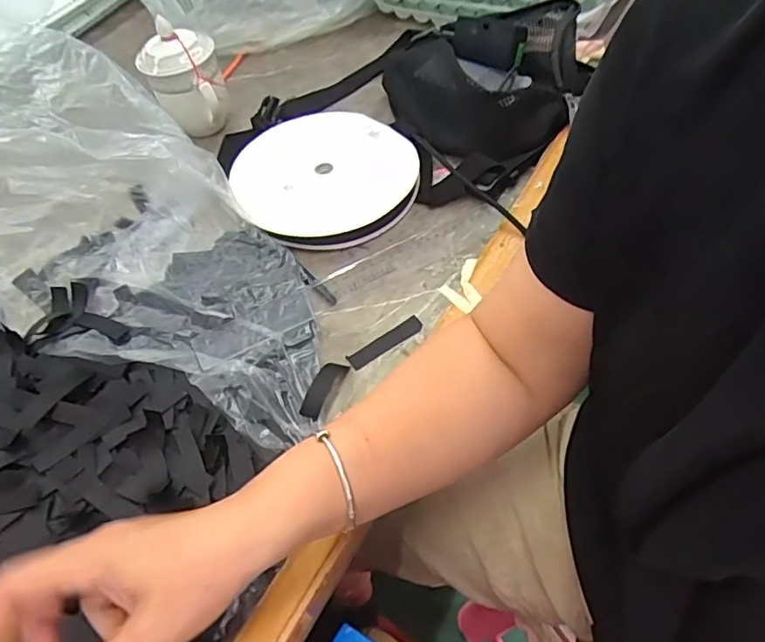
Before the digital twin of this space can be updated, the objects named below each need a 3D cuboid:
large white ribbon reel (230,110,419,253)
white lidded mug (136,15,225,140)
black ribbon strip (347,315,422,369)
[{"bbox_3d":[-0.059,-0.157,0.579,0.185,0.027,0.193,-19,55,-6],"label":"large white ribbon reel"},{"bbox_3d":[-0.218,-0.263,0.620,0.078,0.121,0.071,-22,55,-8],"label":"white lidded mug"},{"bbox_3d":[0.002,0.018,0.470,0.069,0.004,0.019,-30,54,-13],"label":"black ribbon strip"}]

